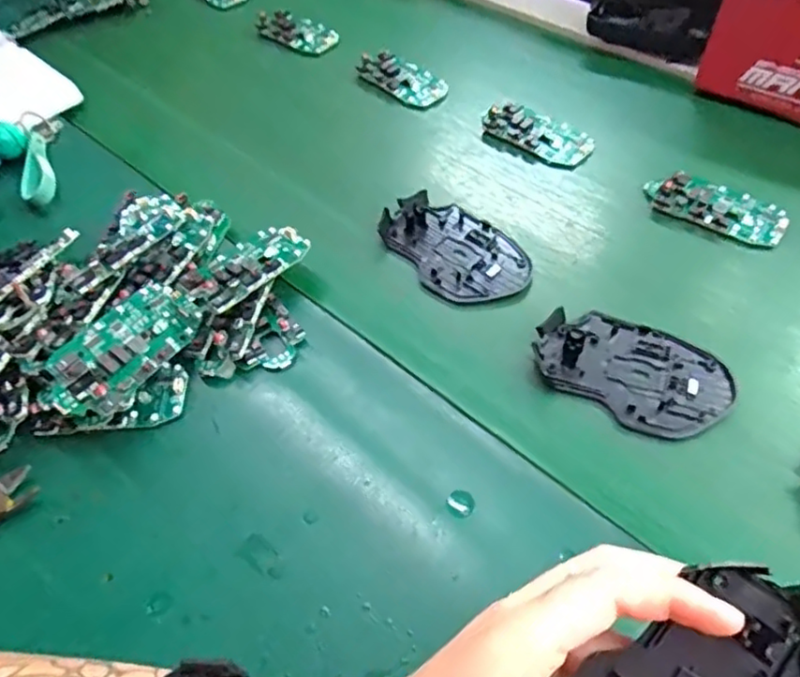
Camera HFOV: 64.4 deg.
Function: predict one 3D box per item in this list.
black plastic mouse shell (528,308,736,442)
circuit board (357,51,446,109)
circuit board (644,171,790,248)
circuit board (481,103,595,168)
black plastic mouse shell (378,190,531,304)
[{"bbox_3d":[0.141,0.015,0.386,0.111,0.016,0.070,30,62,24],"label":"black plastic mouse shell"},{"bbox_3d":[0.006,-0.244,0.589,0.086,0.016,0.044,37,65,27],"label":"circuit board"},{"bbox_3d":[0.230,-0.097,0.464,0.096,0.016,0.041,21,58,19],"label":"circuit board"},{"bbox_3d":[0.115,-0.172,0.530,0.092,0.013,0.042,29,61,23],"label":"circuit board"},{"bbox_3d":[0.040,-0.067,0.458,0.072,0.013,0.110,-30,57,-16],"label":"black plastic mouse shell"}]

